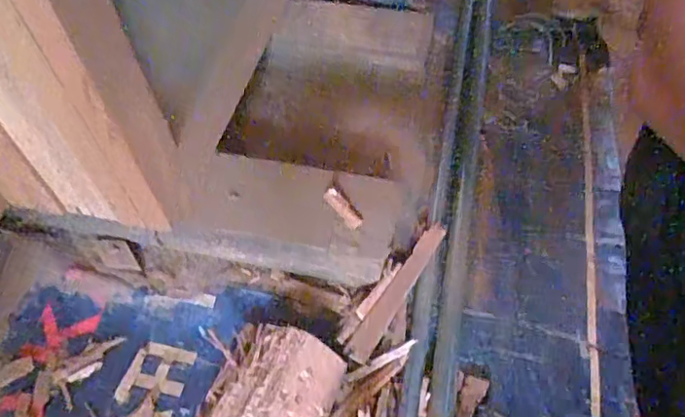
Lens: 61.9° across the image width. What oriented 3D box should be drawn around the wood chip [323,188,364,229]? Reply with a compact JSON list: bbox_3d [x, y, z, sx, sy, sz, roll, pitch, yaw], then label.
[{"bbox_3d":[0.001,0.000,0.657,0.053,0.010,0.017,47,63,3],"label":"wood chip"}]

